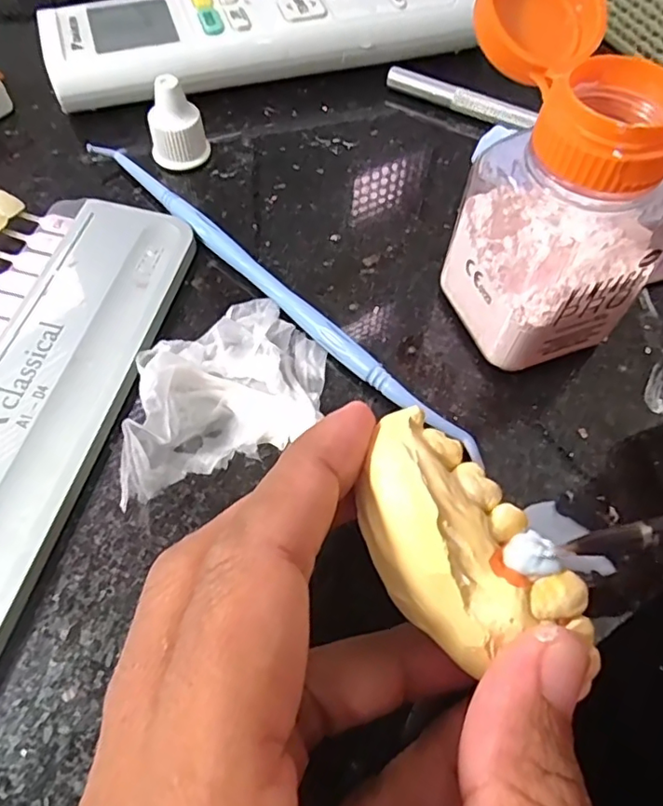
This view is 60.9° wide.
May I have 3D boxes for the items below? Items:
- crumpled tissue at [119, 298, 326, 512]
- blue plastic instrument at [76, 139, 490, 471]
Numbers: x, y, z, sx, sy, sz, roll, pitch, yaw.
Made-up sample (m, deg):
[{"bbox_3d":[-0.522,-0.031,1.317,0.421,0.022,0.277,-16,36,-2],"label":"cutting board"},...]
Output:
[{"bbox_3d":[-0.030,-0.006,0.145,0.062,0.017,0.046,-35,66,-20],"label":"crumpled tissue"},{"bbox_3d":[-0.021,-0.037,0.170,0.161,0.008,0.007,41,67,19],"label":"blue plastic instrument"}]

